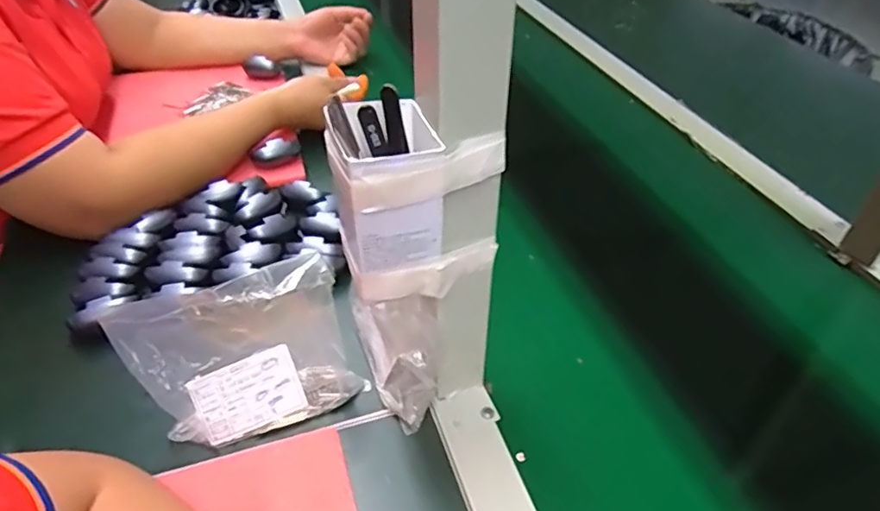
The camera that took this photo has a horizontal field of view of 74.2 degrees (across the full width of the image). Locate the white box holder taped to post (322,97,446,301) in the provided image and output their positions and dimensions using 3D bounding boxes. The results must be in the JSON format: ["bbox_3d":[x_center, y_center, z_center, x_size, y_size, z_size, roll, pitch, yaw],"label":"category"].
[{"bbox_3d":[-0.032,-0.033,0.329,0.062,0.108,0.053,-9,41,-11],"label":"white box holder taped to post"}]

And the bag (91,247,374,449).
[{"bbox_3d":[-0.136,0.069,0.406,0.151,0.103,0.054,-15,43,-18],"label":"bag"}]

